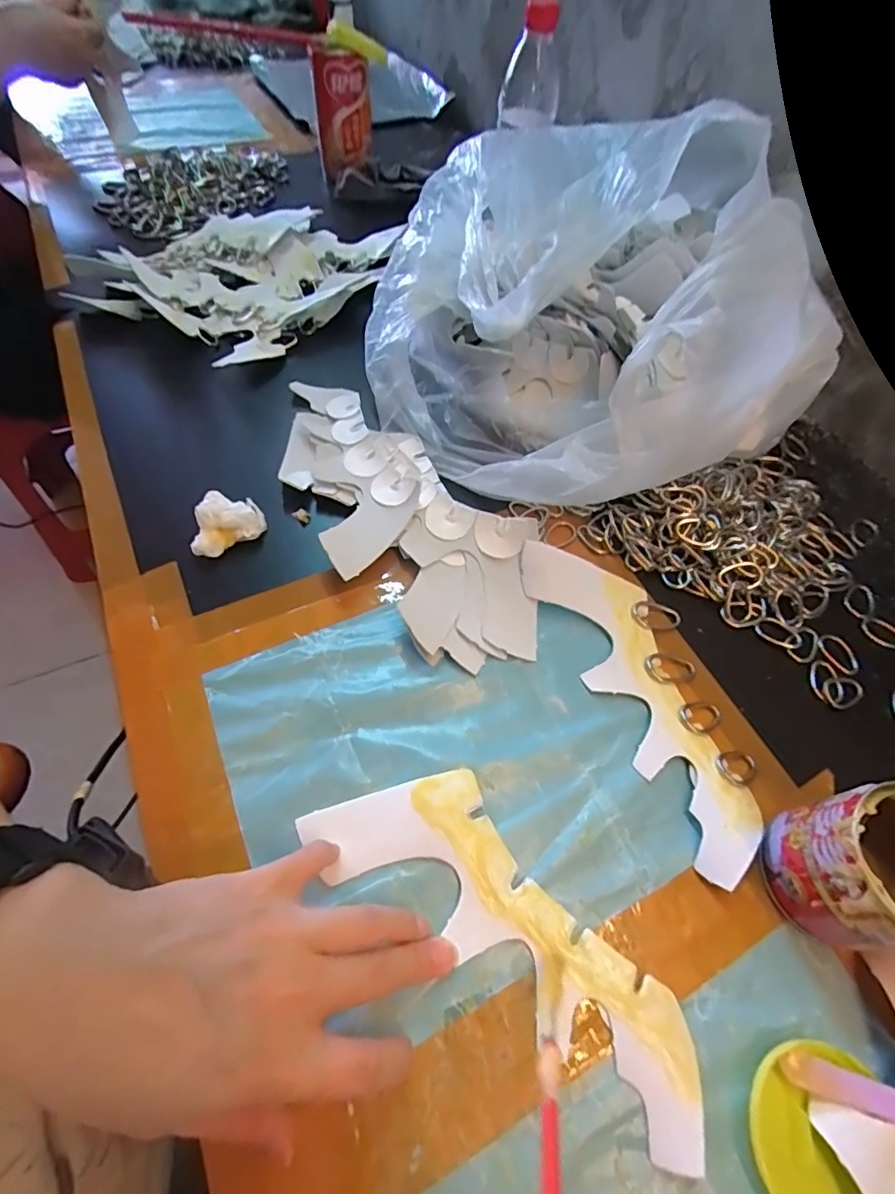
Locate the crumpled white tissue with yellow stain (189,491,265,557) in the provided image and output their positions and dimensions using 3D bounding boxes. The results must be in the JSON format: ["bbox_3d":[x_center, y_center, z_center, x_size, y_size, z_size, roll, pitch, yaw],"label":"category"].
[{"bbox_3d":[-0.153,-0.049,0.357,0.050,0.031,0.031,-32,65,-22],"label":"crumpled white tissue with yellow stain"}]

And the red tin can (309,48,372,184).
[{"bbox_3d":[-0.124,-0.575,0.626,0.065,0.112,0.061,-6,58,-8],"label":"red tin can"}]

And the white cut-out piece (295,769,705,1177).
[{"bbox_3d":[0.029,0.156,0.253,0.208,0.008,0.073,35,62,18],"label":"white cut-out piece"}]

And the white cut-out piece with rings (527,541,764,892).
[{"bbox_3d":[0.122,0.051,0.315,0.067,0.023,0.205,-21,62,-16],"label":"white cut-out piece with rings"}]

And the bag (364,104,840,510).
[{"bbox_3d":[0.107,-0.236,0.411,0.329,0.146,0.329,-14,59,-12],"label":"bag"}]

